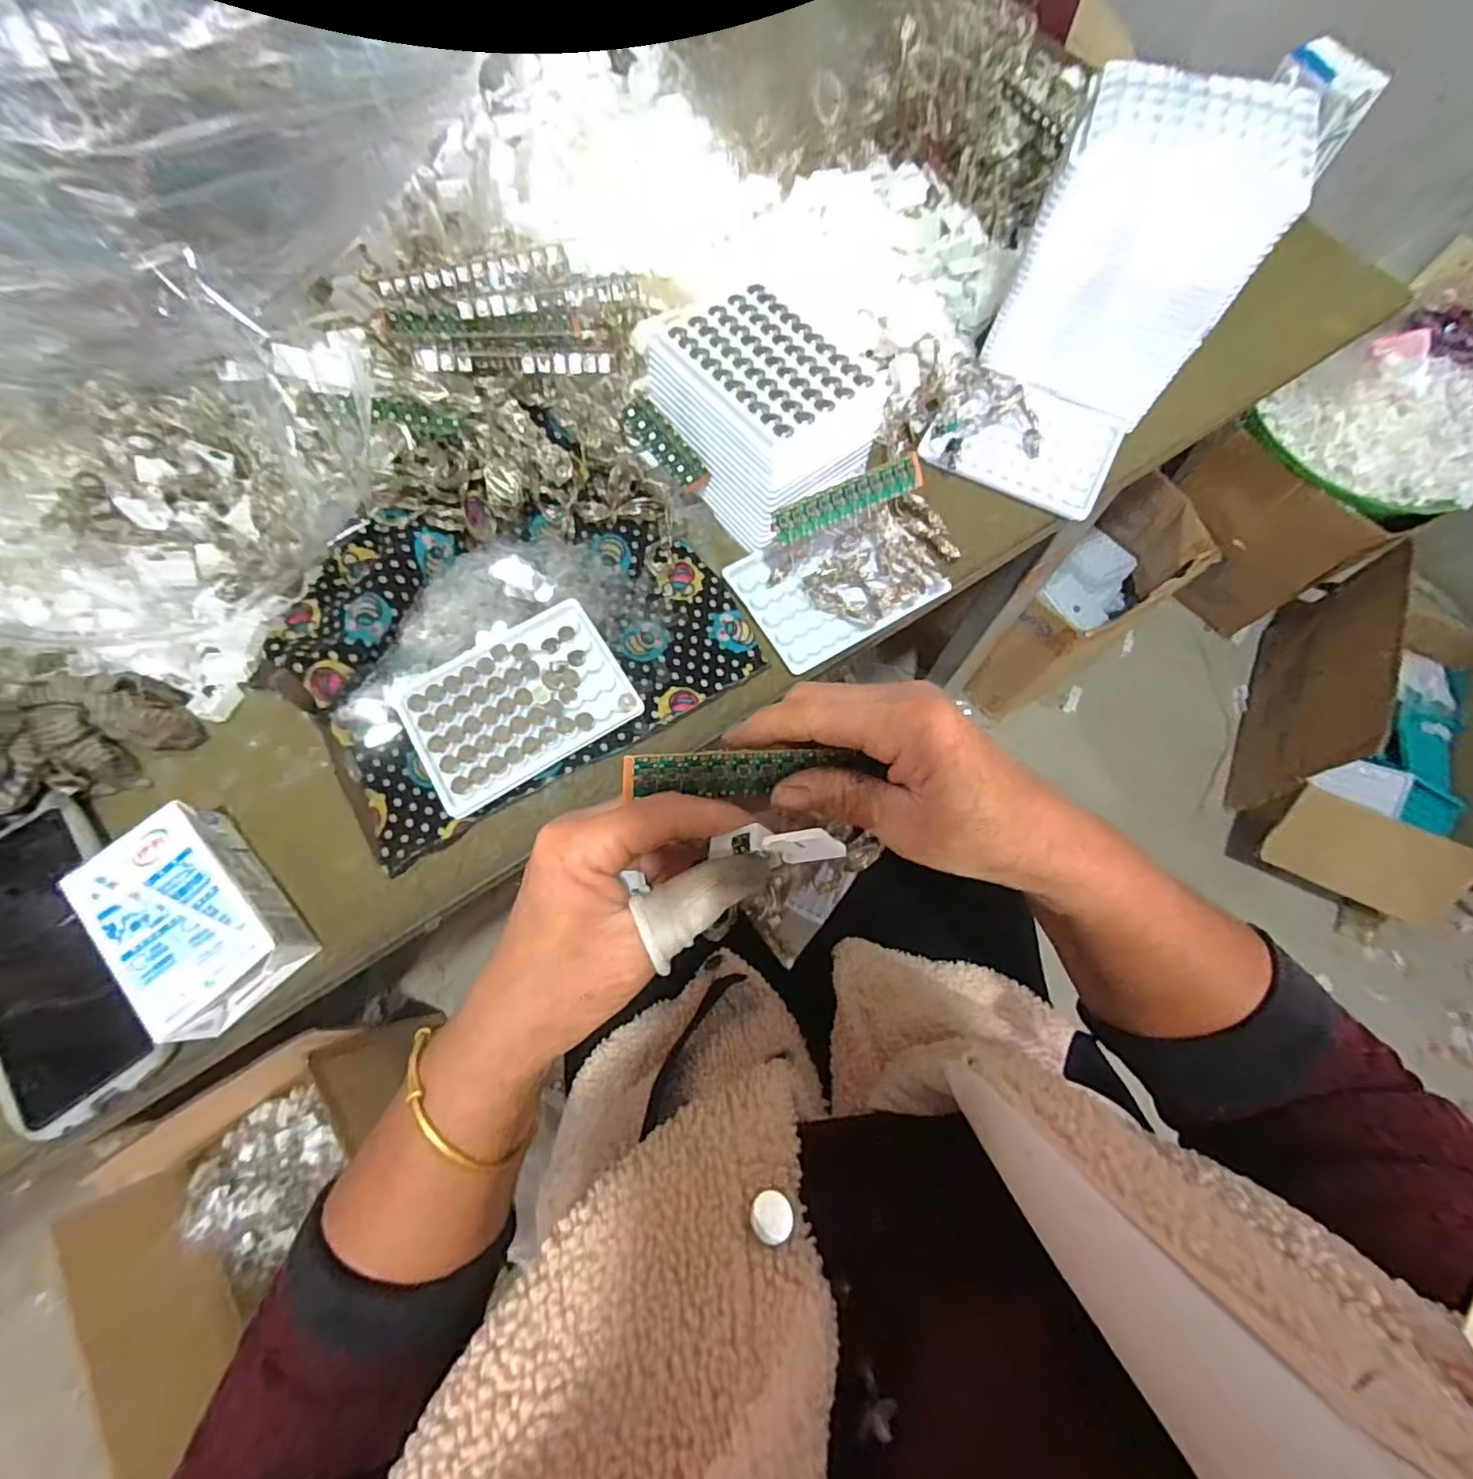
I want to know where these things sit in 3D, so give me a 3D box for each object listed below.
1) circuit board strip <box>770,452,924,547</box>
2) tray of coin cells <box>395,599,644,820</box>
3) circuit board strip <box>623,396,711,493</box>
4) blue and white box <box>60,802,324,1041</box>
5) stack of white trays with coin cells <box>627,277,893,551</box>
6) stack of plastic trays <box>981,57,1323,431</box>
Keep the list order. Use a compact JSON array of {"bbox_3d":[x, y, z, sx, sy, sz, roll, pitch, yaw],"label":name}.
[{"bbox_3d":[0.072,-0.153,0.397,0.112,0.023,0.004,-29,37,-16],"label":"circuit board strip"},{"bbox_3d":[-0.135,-0.022,0.392,0.129,0.014,0.089,-32,74,-11],"label":"tray of coin cells"},{"bbox_3d":[-0.043,-0.191,0.406,0.019,0.071,0.011,-4,67,33],"label":"circuit board strip"},{"bbox_3d":[-0.291,0.096,0.338,0.065,0.041,0.106,-41,76,-13],"label":"blue and white box"},{"bbox_3d":[0.017,-0.216,0.423,0.105,0.078,0.155,-31,74,-10],"label":"stack of white trays with coin cells"},{"bbox_3d":[0.261,-0.316,0.415,0.128,0.139,0.109,22,72,7],"label":"stack of plastic trays"}]

